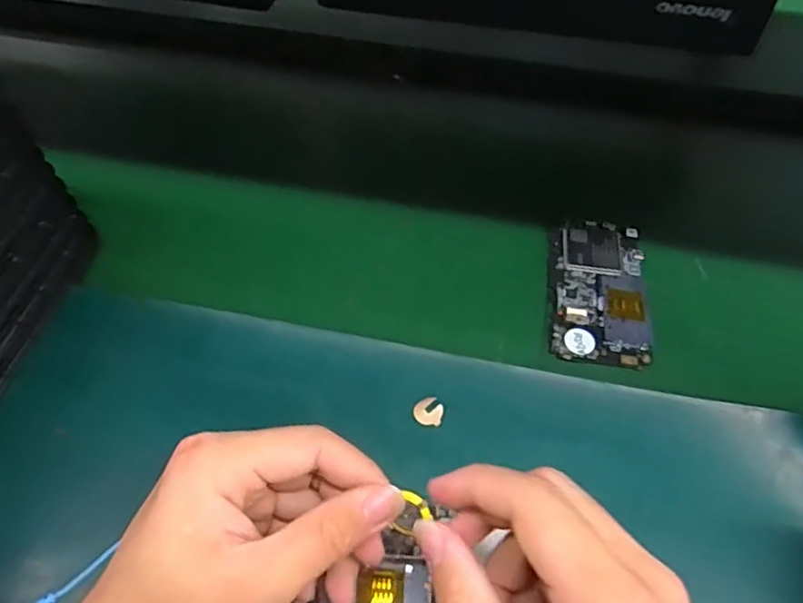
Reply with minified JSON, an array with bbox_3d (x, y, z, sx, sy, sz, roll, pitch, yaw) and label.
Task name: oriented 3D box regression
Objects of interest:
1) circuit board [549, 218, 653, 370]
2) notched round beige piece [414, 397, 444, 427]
[{"bbox_3d":[0.141,-0.011,0.435,0.067,0.008,0.122,7,55,4],"label":"circuit board"},{"bbox_3d":[0.017,0.067,0.372,0.017,0.004,0.017,-1,72,4],"label":"notched round beige piece"}]

